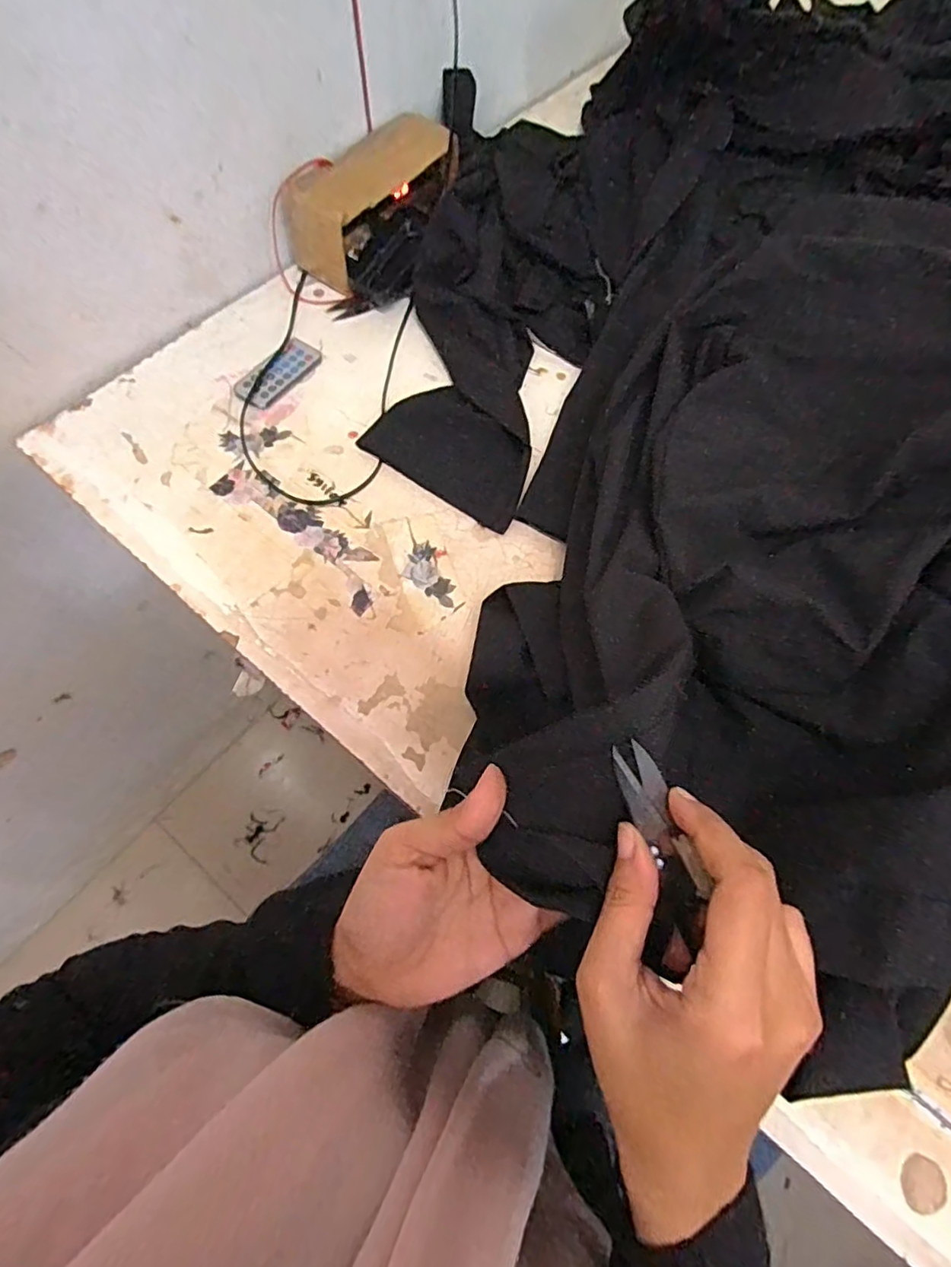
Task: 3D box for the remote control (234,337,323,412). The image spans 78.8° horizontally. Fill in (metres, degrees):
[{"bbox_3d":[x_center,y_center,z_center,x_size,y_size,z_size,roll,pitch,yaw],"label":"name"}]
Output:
[{"bbox_3d":[-0.184,-0.245,0.543,0.041,0.006,0.086,35,70,14],"label":"remote control"}]

